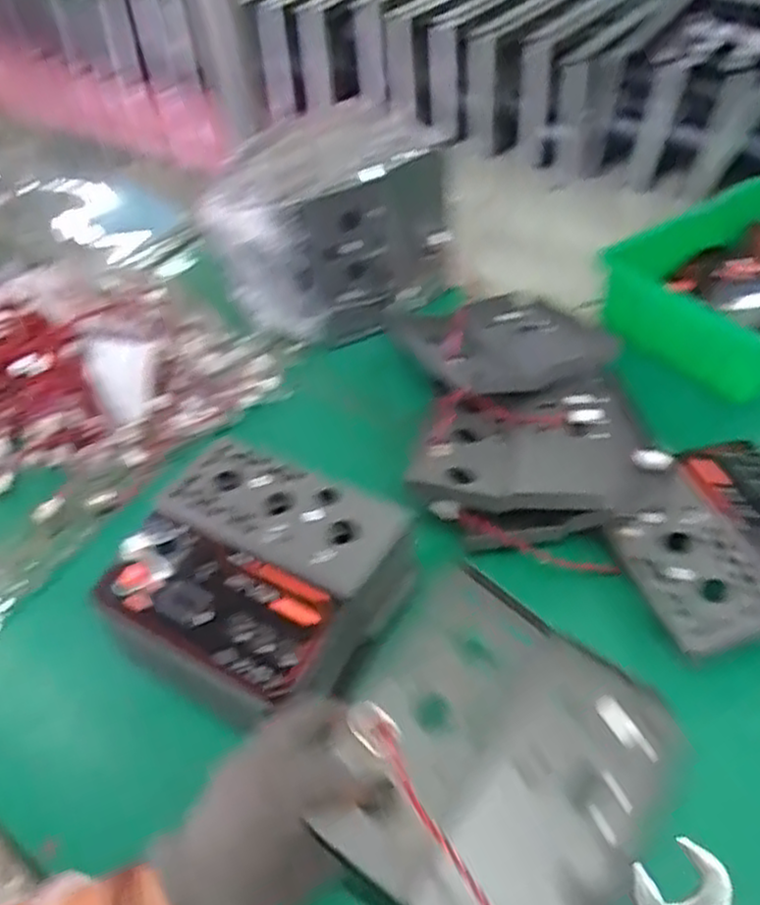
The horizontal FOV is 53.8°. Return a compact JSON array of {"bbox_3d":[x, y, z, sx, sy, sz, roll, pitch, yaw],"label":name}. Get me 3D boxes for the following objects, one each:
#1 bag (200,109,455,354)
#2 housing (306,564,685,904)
[{"bbox_3d":[-0.053,-0.211,0.710,0.181,0.142,0.146,-34,51,-23],"label":"bag"},{"bbox_3d":[0.056,0.166,0.393,0.156,0.033,0.163,35,69,10],"label":"housing"}]

